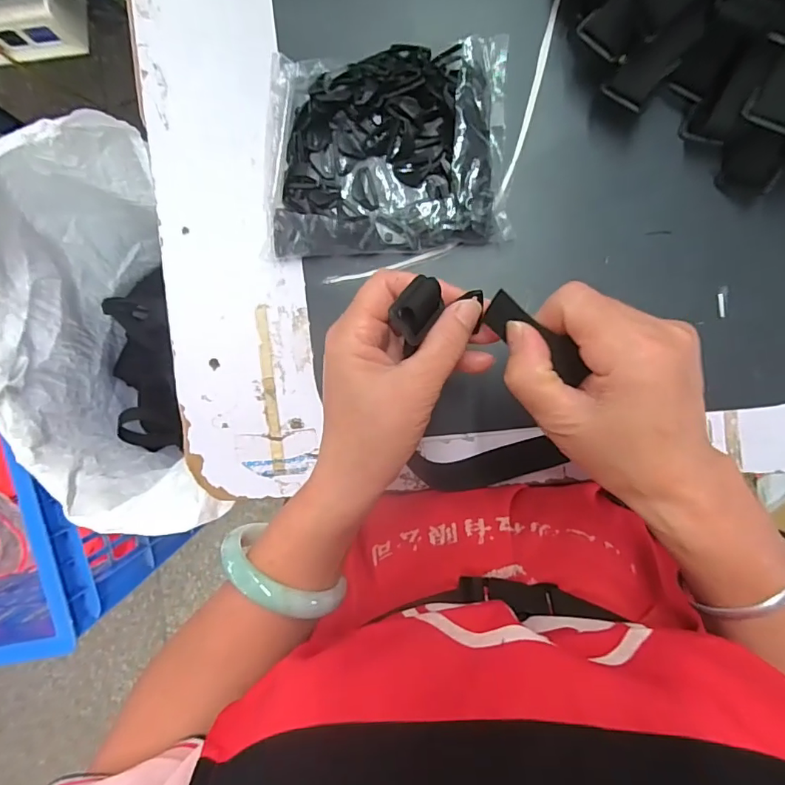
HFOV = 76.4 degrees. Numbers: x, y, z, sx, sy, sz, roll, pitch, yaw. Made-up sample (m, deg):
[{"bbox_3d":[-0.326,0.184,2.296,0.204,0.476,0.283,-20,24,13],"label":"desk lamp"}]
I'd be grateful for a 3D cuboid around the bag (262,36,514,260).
[{"bbox_3d":[-0.007,-0.170,0.357,0.171,0.030,0.132,-2,95,5],"label":"bag"}]

